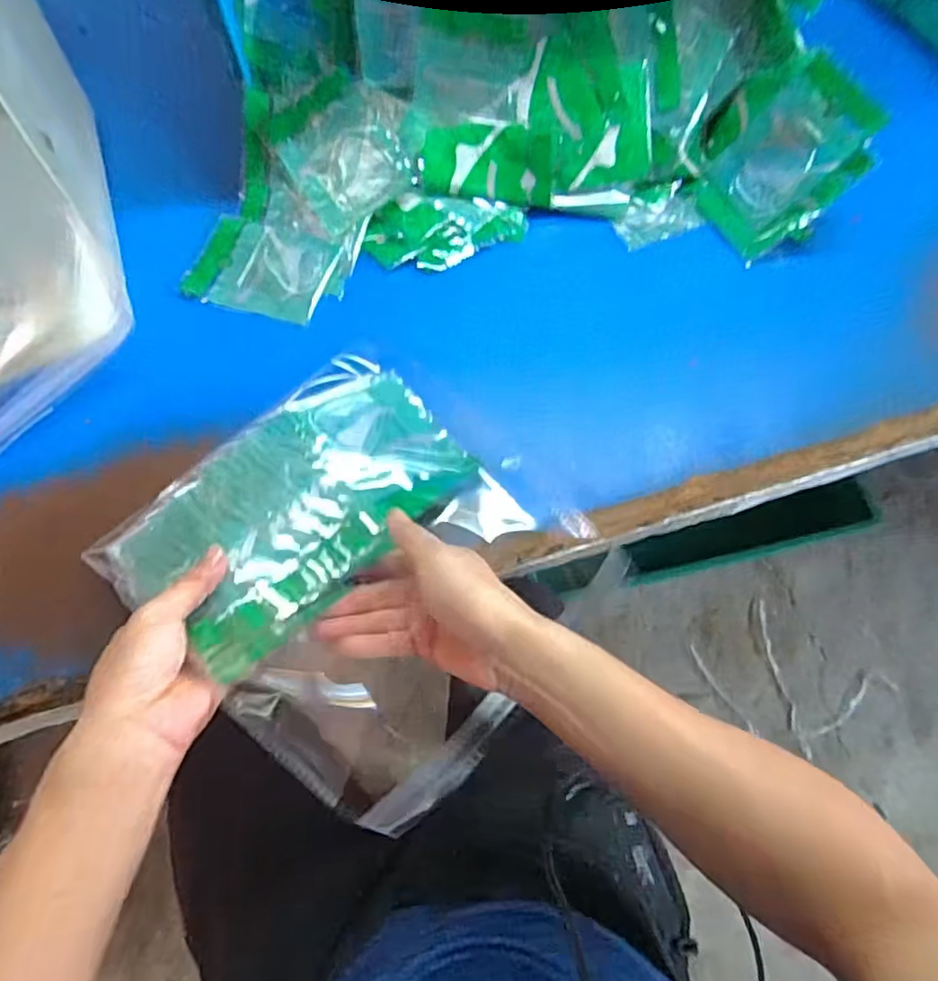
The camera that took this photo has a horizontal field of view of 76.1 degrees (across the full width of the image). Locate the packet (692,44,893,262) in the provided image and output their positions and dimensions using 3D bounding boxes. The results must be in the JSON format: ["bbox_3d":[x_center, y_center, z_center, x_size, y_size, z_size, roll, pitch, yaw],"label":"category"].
[{"bbox_3d":[0.311,-0.342,0.608,0.017,0.156,0.156,0,57,-49],"label":"packet"}]

